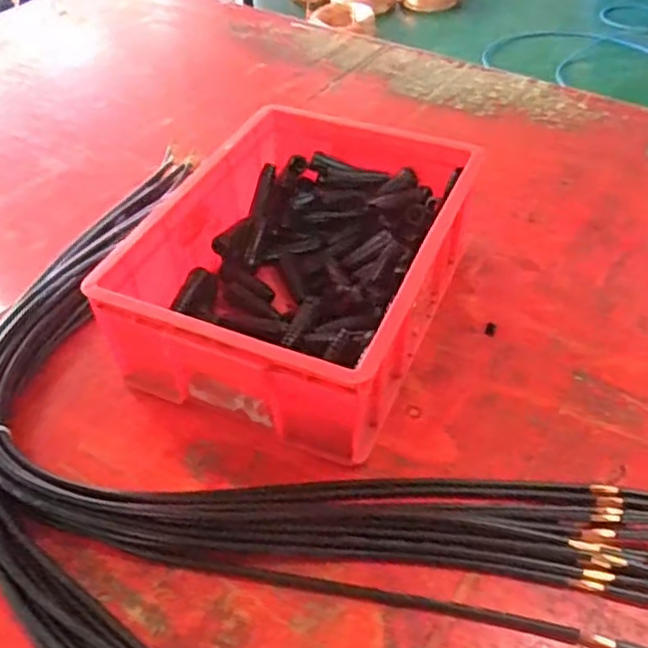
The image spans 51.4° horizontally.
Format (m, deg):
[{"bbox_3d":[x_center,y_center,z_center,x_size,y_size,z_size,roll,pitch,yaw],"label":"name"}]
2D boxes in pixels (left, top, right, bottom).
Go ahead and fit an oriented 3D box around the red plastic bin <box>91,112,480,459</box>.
[{"bbox_3d":[-0.013,-0.085,0.779,0.295,0.125,0.415,17,49,17],"label":"red plastic bin"}]

